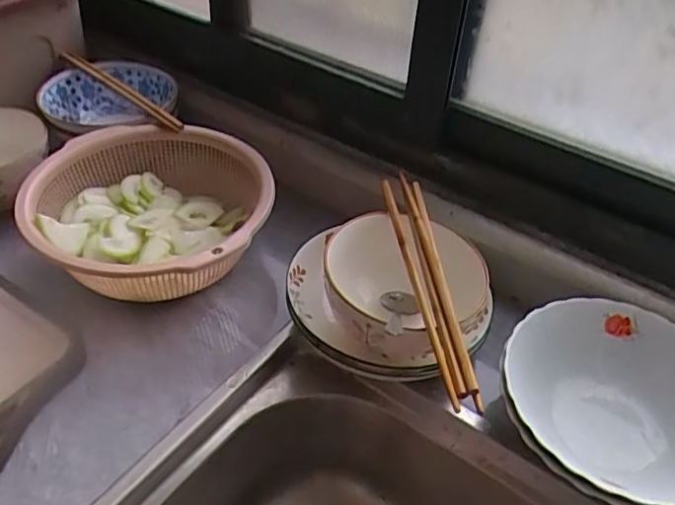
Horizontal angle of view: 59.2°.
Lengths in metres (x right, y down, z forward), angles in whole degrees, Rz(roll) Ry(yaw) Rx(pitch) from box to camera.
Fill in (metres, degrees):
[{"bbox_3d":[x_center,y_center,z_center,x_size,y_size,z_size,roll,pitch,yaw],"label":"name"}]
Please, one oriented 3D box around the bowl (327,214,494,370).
[{"bbox_3d":[0.049,0.028,0.483,0.117,0.065,0.121,2,42,-2],"label":"bowl"}]

